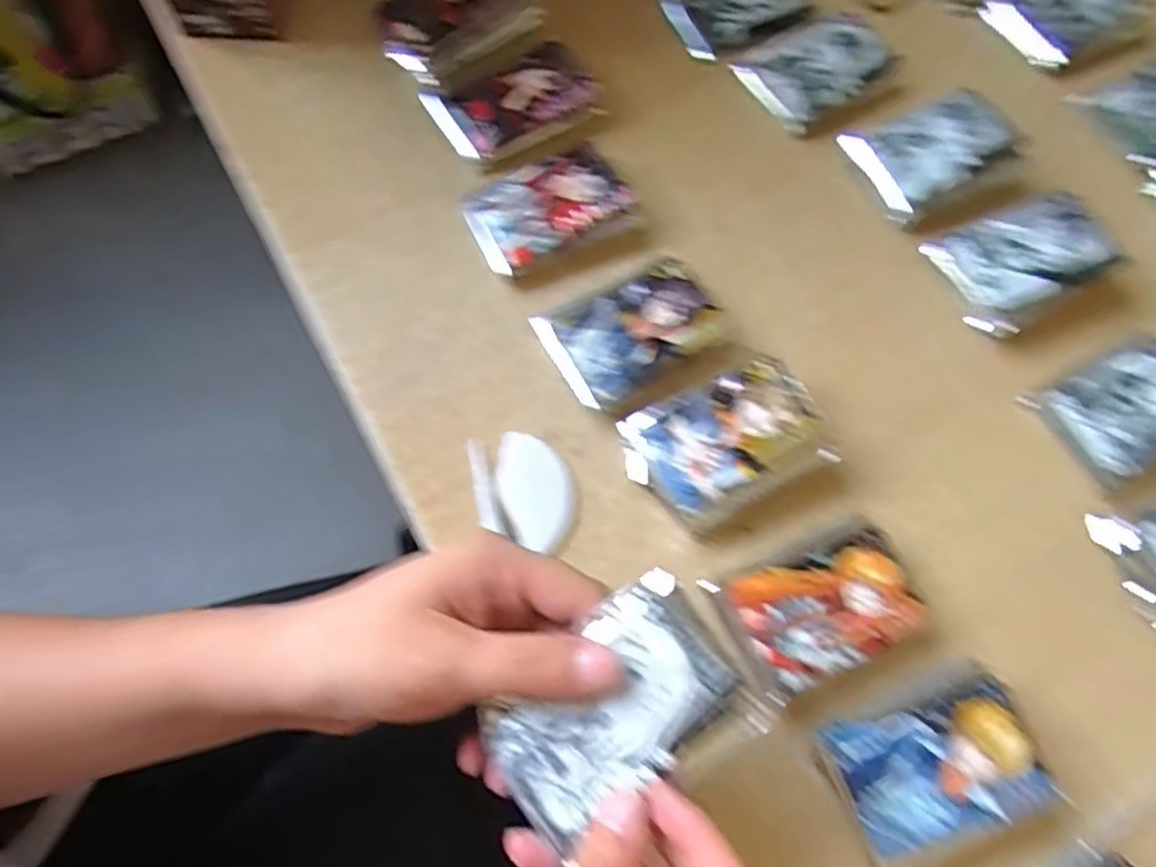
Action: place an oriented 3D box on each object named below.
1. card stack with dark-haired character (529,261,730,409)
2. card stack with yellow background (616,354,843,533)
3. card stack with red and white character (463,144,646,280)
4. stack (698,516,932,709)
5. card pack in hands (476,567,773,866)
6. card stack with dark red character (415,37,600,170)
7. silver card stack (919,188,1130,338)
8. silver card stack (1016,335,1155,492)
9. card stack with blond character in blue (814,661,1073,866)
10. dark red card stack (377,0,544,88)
[{"bbox_3d":[0.030,-0.057,0.409,0.093,0.018,0.063,-28,73,-12],"label":"card stack with dark-haired character"},{"bbox_3d":[0.077,0.004,0.386,0.093,0.031,0.067,-23,73,-10],"label":"card stack with yellow background"},{"bbox_3d":[-0.017,-0.130,0.429,0.093,0.013,0.059,-24,73,-11],"label":"card stack with red and white character"},{"bbox_3d":[0.117,0.086,0.363,0.093,0.023,0.061,-20,72,-10],"label":"stack"},{"bbox_3d":[0.012,0.103,0.275,0.092,0.015,0.067,-34,77,4],"label":"card pack in hands"},{"bbox_3d":[-0.040,-0.201,0.446,0.094,0.014,0.060,-29,74,-12],"label":"card stack with dark red character"},{"bbox_3d":[0.263,-0.100,0.433,0.095,0.030,0.067,-22,72,-10],"label":"silver card stack"},{"bbox_3d":[0.306,-0.014,0.408,0.090,0.017,0.062,-25,73,-11],"label":"silver card stack"},{"bbox_3d":[0.159,0.151,0.334,0.086,0.029,0.064,-18,72,-9],"label":"card stack with blond character in blue"},{"bbox_3d":[-0.075,-0.258,0.457,0.093,0.021,0.057,-37,76,-14],"label":"dark red card stack"}]

